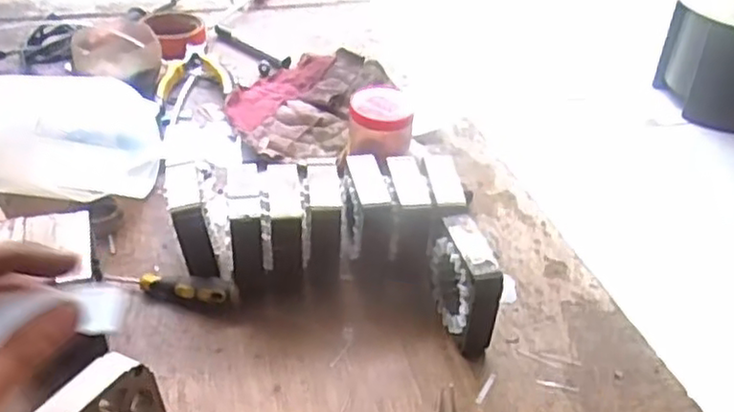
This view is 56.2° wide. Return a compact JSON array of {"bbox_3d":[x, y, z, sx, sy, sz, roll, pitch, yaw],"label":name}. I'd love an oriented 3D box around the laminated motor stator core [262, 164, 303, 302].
[{"bbox_3d":[-0.065,0.020,0.535,0.028,0.080,0.071,-1,37,-6],"label":"laminated motor stator core"}]

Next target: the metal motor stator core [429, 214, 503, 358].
[{"bbox_3d":[0.069,0.055,0.492,0.024,0.075,0.071,-10,39,-17],"label":"metal motor stator core"}]

